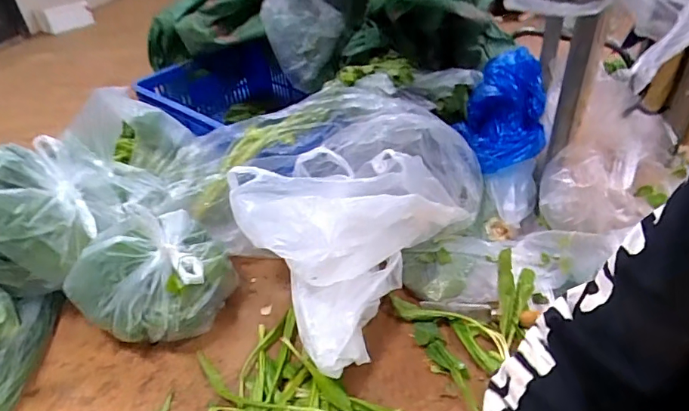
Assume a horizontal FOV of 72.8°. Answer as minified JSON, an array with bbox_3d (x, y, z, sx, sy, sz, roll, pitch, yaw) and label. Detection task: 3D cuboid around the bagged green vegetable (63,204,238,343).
[{"bbox_3d":[-0.297,0.107,0.731,0.226,0.172,0.177,-7,36,-2],"label":"bagged green vegetable"}]

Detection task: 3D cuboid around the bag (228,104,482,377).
[{"bbox_3d":[0.003,0.003,0.746,0.265,0.167,0.411,22,44,32],"label":"bag"}]

